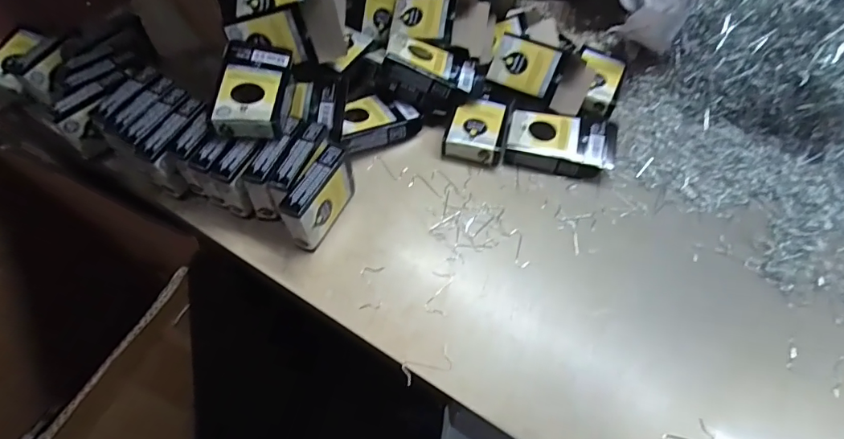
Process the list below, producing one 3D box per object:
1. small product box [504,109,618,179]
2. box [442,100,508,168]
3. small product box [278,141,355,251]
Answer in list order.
[{"bbox_3d":[0.132,-0.071,0.445,0.097,0.029,0.059,14,58,9],"label":"small product box"},{"bbox_3d":[0.055,-0.086,0.451,0.054,0.026,0.066,16,58,10],"label":"box"},{"bbox_3d":[-0.082,-0.015,0.382,0.020,0.060,0.073,23,60,14],"label":"small product box"}]

